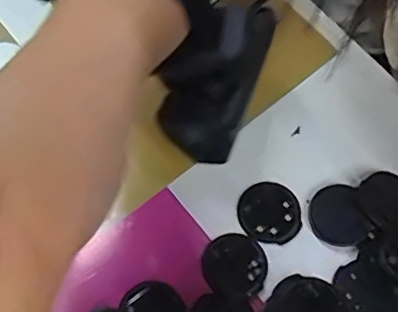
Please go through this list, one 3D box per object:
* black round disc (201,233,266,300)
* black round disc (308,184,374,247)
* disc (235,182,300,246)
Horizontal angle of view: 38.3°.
[{"bbox_3d":[0.017,0.050,0.264,0.029,0.004,0.028,0,70,0],"label":"black round disc"},{"bbox_3d":[0.065,0.028,0.271,0.025,0.005,0.028,-17,71,-6],"label":"black round disc"},{"bbox_3d":[0.033,0.026,0.272,0.028,0.004,0.030,0,70,0],"label":"disc"}]

